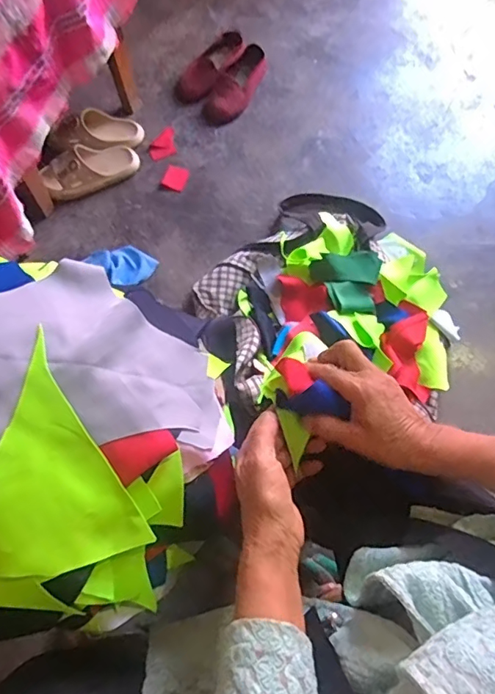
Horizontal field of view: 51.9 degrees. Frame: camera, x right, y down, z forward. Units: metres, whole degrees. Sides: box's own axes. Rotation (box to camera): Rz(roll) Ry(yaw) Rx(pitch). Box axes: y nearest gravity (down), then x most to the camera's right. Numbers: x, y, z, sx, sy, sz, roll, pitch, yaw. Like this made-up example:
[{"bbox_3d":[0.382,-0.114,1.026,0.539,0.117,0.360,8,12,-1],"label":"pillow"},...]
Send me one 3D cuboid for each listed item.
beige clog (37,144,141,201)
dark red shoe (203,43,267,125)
[{"bbox_3d":[-0.335,-0.385,1.083,0.203,0.061,0.100,-27,70,-10],"label":"beige clog"},{"bbox_3d":[-0.026,-0.602,1.169,0.078,0.057,0.203,29,71,12],"label":"dark red shoe"}]

